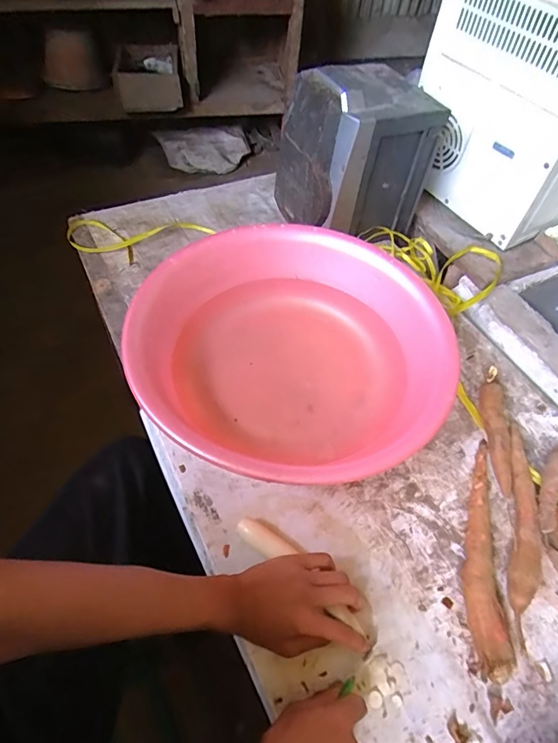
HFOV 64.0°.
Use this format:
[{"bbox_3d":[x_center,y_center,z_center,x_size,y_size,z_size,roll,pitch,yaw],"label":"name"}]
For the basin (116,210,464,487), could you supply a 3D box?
[{"bbox_3d":[0.023,-0.044,0.620,0.416,0.118,0.410,2,55,-3],"label":"basin"}]

